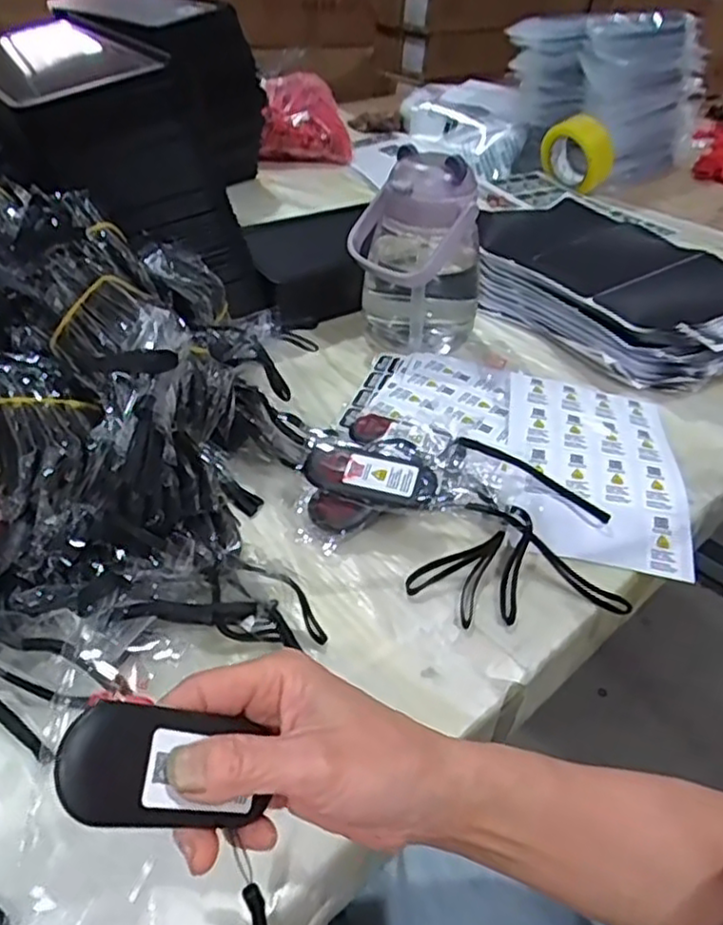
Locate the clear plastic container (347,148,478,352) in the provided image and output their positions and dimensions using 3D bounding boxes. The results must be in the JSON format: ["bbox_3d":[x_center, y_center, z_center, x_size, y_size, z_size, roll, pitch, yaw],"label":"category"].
[{"bbox_3d":[0.057,-0.217,0.697,0.121,0.176,0.128,12,40,10],"label":"clear plastic container"}]

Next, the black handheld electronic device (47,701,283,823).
[{"bbox_3d":[-0.069,0.111,0.253,0.007,0.084,0.037,-20,55,39],"label":"black handheld electronic device"}]

